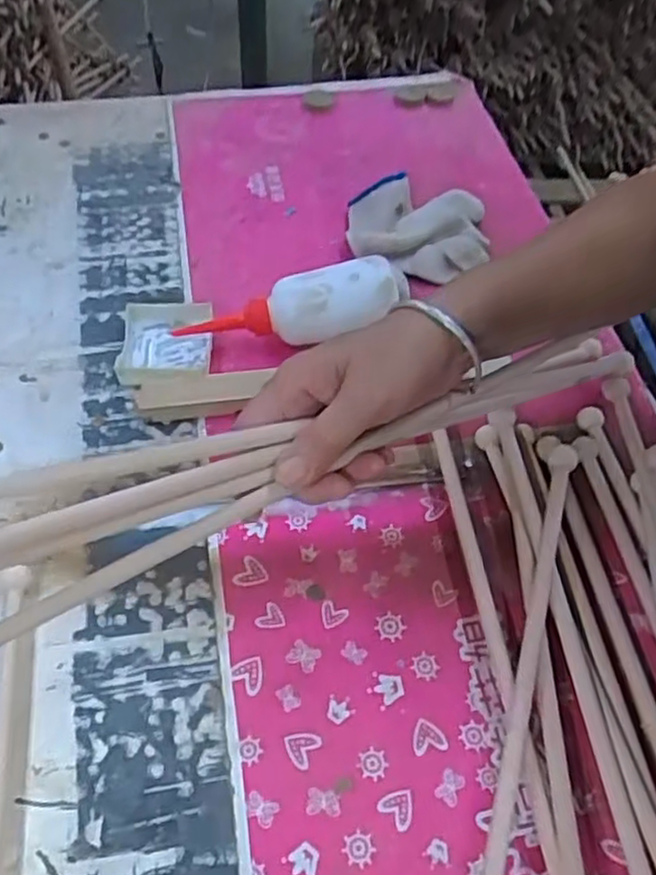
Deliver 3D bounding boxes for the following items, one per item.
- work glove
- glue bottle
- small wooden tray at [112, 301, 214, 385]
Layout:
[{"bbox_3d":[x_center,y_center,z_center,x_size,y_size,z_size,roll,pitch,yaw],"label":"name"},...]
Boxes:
[{"bbox_3d":[0.085,-0.199,0.657,0.128,0.032,0.107,2,53,-2],"label":"work glove"},{"bbox_3d":[-0.031,-0.101,0.576,0.185,0.058,0.046,-14,53,8],"label":"glue bottle"},{"bbox_3d":[-0.132,-0.074,0.571,0.072,0.019,0.086,-2,53,-5],"label":"small wooden tray"}]

